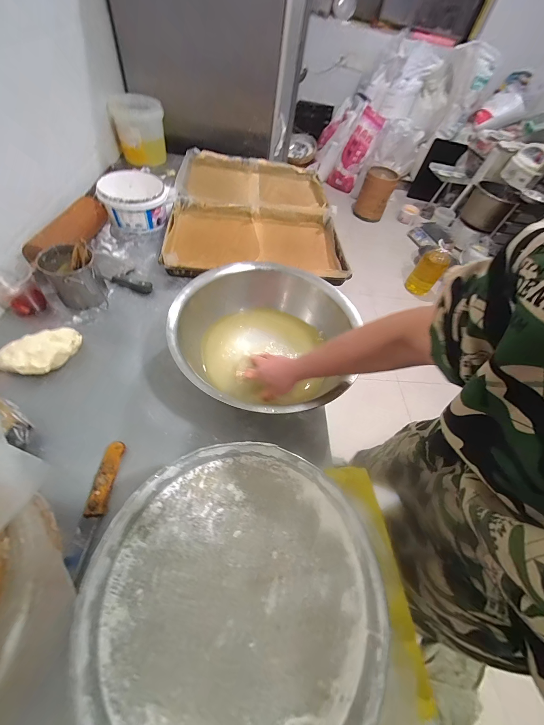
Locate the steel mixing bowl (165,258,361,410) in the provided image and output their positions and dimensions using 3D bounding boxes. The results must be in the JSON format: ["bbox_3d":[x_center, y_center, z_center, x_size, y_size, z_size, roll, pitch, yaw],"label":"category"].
[{"bbox_3d":[-0.013,-0.055,0.646,0.393,0.149,0.414,2,52,-3],"label":"steel mixing bowl"}]

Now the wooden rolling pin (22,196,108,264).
[{"bbox_3d":[-0.596,-0.398,0.816,0.063,0.074,0.293,17,54,2],"label":"wooden rolling pin"}]

